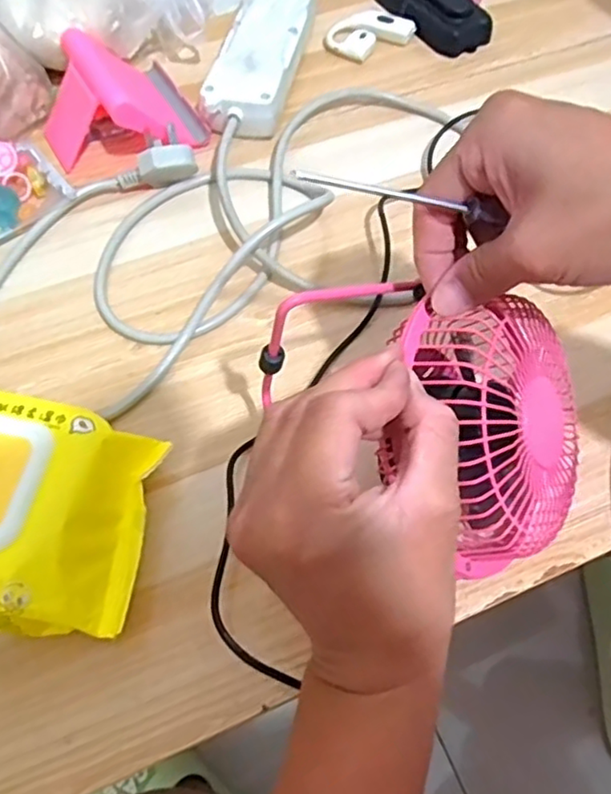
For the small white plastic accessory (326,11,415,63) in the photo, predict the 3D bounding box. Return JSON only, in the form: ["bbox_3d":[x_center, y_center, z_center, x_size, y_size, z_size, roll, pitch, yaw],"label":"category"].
[{"bbox_3d":[0.051,-0.292,0.512,0.065,0.010,0.041,-34,65,-15],"label":"small white plastic accessory"}]

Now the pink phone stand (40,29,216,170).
[{"bbox_3d":[-0.135,-0.208,0.445,0.100,0.050,0.104,-27,63,-11],"label":"pink phone stand"}]

